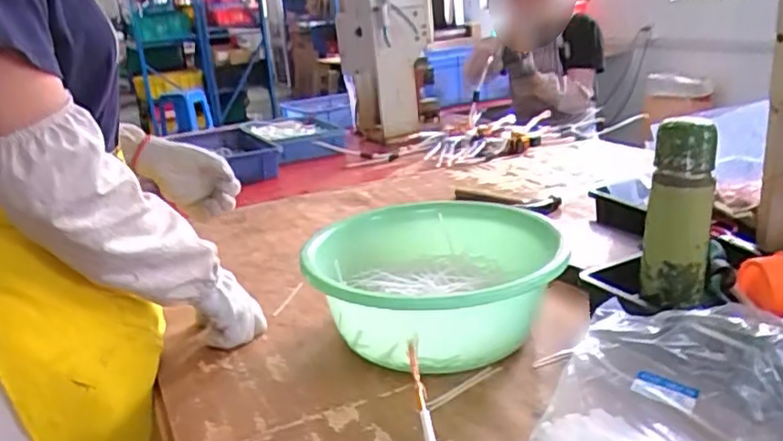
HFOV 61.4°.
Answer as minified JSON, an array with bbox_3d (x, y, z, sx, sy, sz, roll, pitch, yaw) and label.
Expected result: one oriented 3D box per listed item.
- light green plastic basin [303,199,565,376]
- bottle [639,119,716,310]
[{"bbox_3d":[0.052,0.086,0.799,0.299,0.120,0.329,-3,18,5],"label":"light green plastic basin"},{"bbox_3d":[0.317,-0.008,0.733,0.069,0.190,0.063,3,19,23],"label":"bottle"}]

